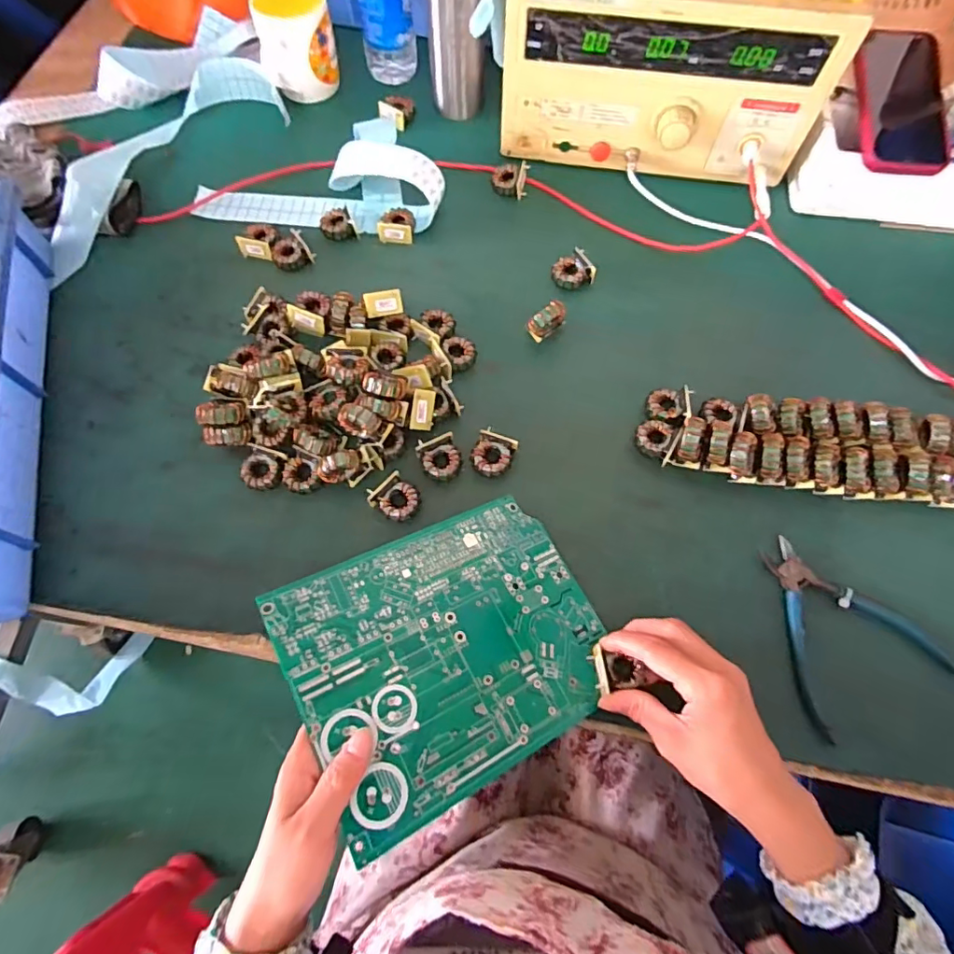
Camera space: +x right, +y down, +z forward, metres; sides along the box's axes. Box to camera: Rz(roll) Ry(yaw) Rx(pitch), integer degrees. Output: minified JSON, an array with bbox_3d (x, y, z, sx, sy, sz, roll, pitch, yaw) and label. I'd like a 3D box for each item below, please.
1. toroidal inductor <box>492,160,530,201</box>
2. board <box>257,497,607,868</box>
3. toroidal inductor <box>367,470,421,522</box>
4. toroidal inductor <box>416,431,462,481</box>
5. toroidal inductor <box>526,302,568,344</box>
[{"bbox_3d":[0.037,-0.336,0.592,0.040,0.018,0.035,8,68,3],"label":"toroidal inductor"},{"bbox_3d":[-0.015,0.121,0.381,0.220,0.004,0.175,-21,69,-25],"label":"board"},{"bbox_3d":[-0.069,0.018,0.449,0.038,0.017,0.035,32,71,12],"label":"toroidal inductor"},{"bbox_3d":[-0.032,-0.015,0.465,0.035,0.024,0.040,-19,69,-7],"label":"toroidal inductor"},{"bbox_3d":[0.069,-0.151,0.511,0.042,0.039,0.016,-28,70,-11],"label":"toroidal inductor"}]

